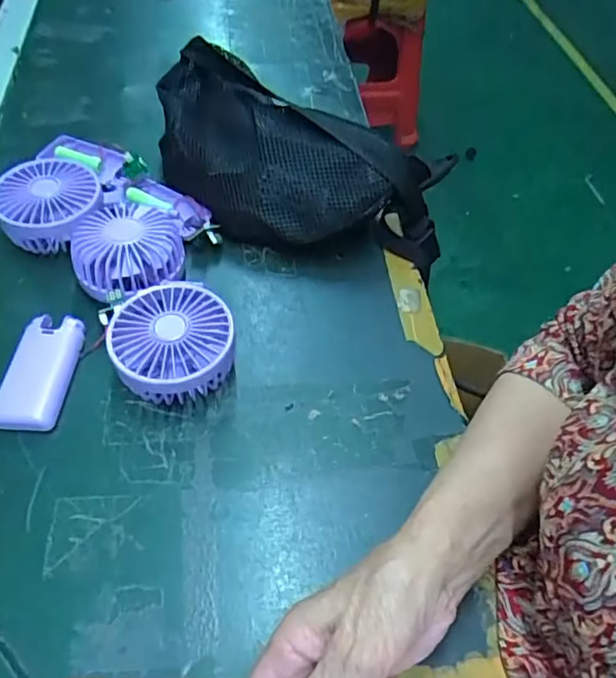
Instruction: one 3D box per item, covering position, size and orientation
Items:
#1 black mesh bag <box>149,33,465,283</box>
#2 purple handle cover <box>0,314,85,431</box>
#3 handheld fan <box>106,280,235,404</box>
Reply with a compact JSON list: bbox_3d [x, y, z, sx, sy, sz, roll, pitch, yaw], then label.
[{"bbox_3d":[-0.018,-0.158,0.507,0.286,0.089,0.138,18,54,9],"label":"black mesh bag"},{"bbox_3d":[-0.191,0.022,0.405,0.041,0.016,0.090,5,53,-1],"label":"purple handle cover"},{"bbox_3d":[-0.097,0.005,0.409,0.082,0.044,0.086,2,53,-3],"label":"handheld fan"}]

